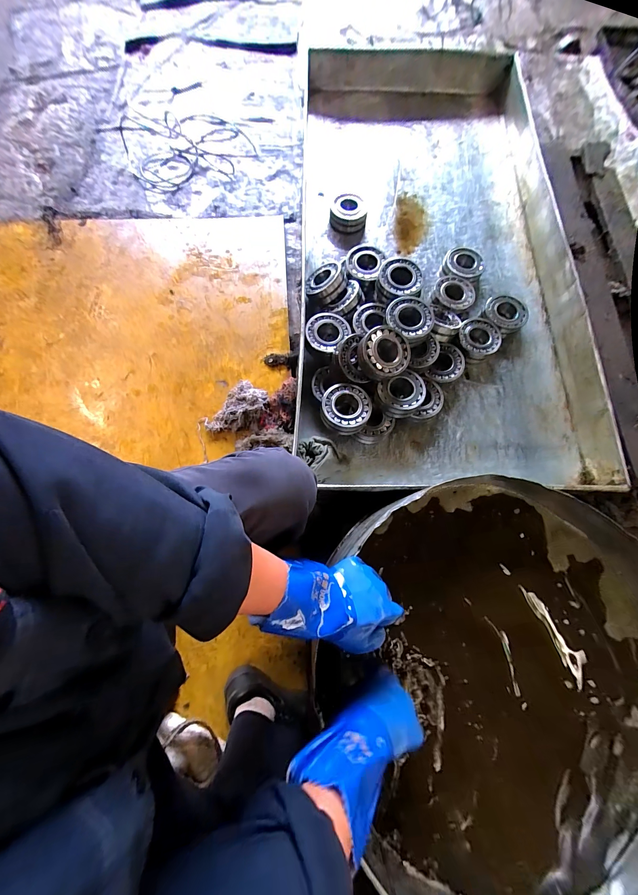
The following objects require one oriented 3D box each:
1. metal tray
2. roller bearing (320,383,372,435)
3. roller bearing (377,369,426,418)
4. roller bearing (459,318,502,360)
[{"bbox_3d":[0.294,-0.483,0.803,0.655,0.190,1.140,1,73,-2],"label":"metal tray"},{"bbox_3d":[0.061,-0.089,0.699,0.107,0.043,0.106,0,73,-2],"label":"roller bearing"},{"bbox_3d":[0.192,-0.122,0.710,0.108,0.049,0.092,-20,75,-8],"label":"roller bearing"},{"bbox_3d":[0.409,-0.280,0.791,0.100,0.039,0.100,0,73,-2],"label":"roller bearing"}]

